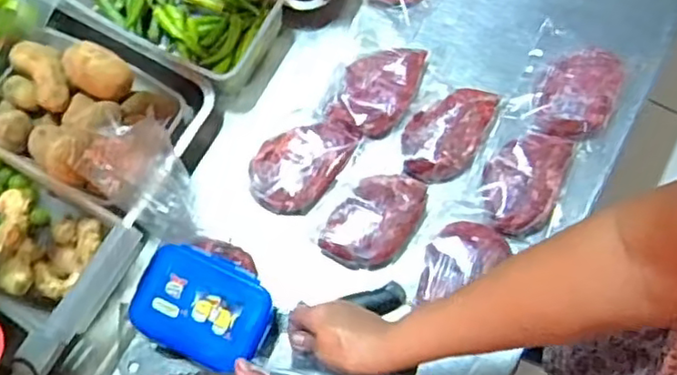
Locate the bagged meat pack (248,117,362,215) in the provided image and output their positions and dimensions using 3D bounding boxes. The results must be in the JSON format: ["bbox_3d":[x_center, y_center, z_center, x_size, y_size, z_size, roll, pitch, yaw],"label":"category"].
[{"bbox_3d":[-0.044,-0.033,0.757,0.093,0.025,0.135,34,75,10],"label":"bagged meat pack"}]

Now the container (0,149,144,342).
[{"bbox_3d":[-0.365,0.039,0.696,0.305,0.080,0.133,26,74,23],"label":"container"}]

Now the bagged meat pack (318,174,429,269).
[{"bbox_3d":[0.044,0.034,0.733,0.089,0.029,0.124,29,75,8],"label":"bagged meat pack"}]

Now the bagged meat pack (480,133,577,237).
[{"bbox_3d":[0.216,-0.010,0.742,0.086,0.026,0.130,24,74,7],"label":"bagged meat pack"}]

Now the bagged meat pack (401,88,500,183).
[{"bbox_3d":[0.129,-0.067,0.763,0.086,0.030,0.128,27,74,8],"label":"bagged meat pack"}]

